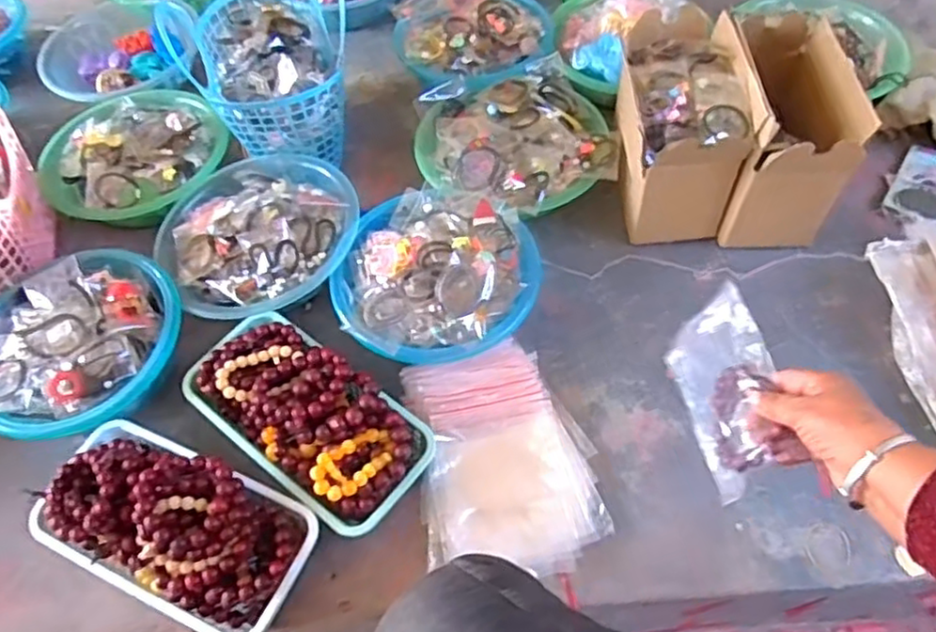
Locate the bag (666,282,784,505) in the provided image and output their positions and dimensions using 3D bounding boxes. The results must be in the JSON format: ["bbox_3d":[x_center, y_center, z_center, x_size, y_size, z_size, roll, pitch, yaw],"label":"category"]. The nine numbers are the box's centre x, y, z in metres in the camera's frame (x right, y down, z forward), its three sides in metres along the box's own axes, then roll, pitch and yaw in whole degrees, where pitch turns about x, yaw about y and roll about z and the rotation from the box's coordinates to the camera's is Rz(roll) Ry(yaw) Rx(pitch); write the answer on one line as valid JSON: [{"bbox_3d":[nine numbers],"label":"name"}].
[{"bbox_3d":[0.222,0.063,0.581,0.024,0.114,0.159,6,48,-14],"label":"bag"}]

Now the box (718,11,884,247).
[{"bbox_3d":[0.363,-0.207,0.796,0.116,0.193,0.220,1,56,4],"label":"box"}]

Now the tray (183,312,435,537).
[{"bbox_3d":[-0.163,0.089,0.661,0.254,0.067,0.128,33,64,23],"label":"tray"}]

